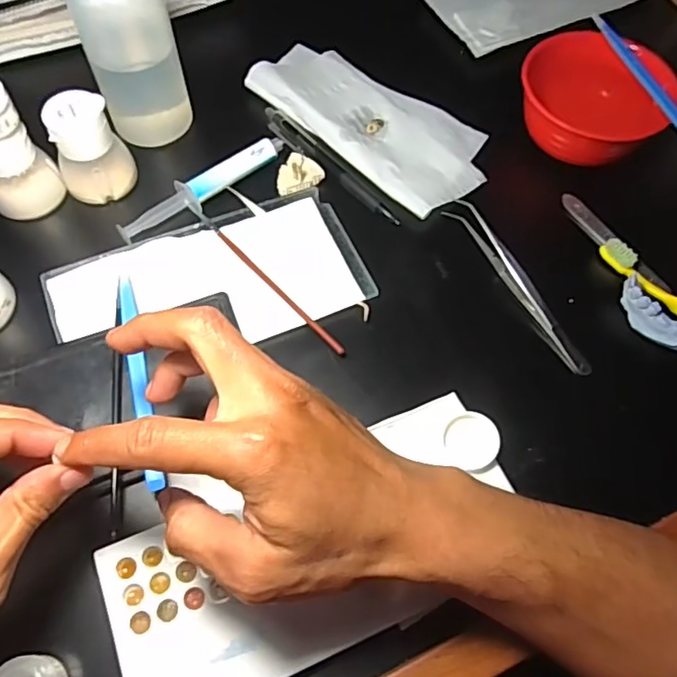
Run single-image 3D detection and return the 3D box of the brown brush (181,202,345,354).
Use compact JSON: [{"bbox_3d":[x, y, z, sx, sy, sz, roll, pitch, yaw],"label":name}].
[{"bbox_3d":[-0.052,-0.044,0.381,0.006,0.004,0.158,-41,71,-19],"label":"brown brush"}]

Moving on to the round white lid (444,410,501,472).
[{"bbox_3d":[0.077,0.059,0.331,0.029,0.011,0.032,9,64,3],"label":"round white lid"}]

